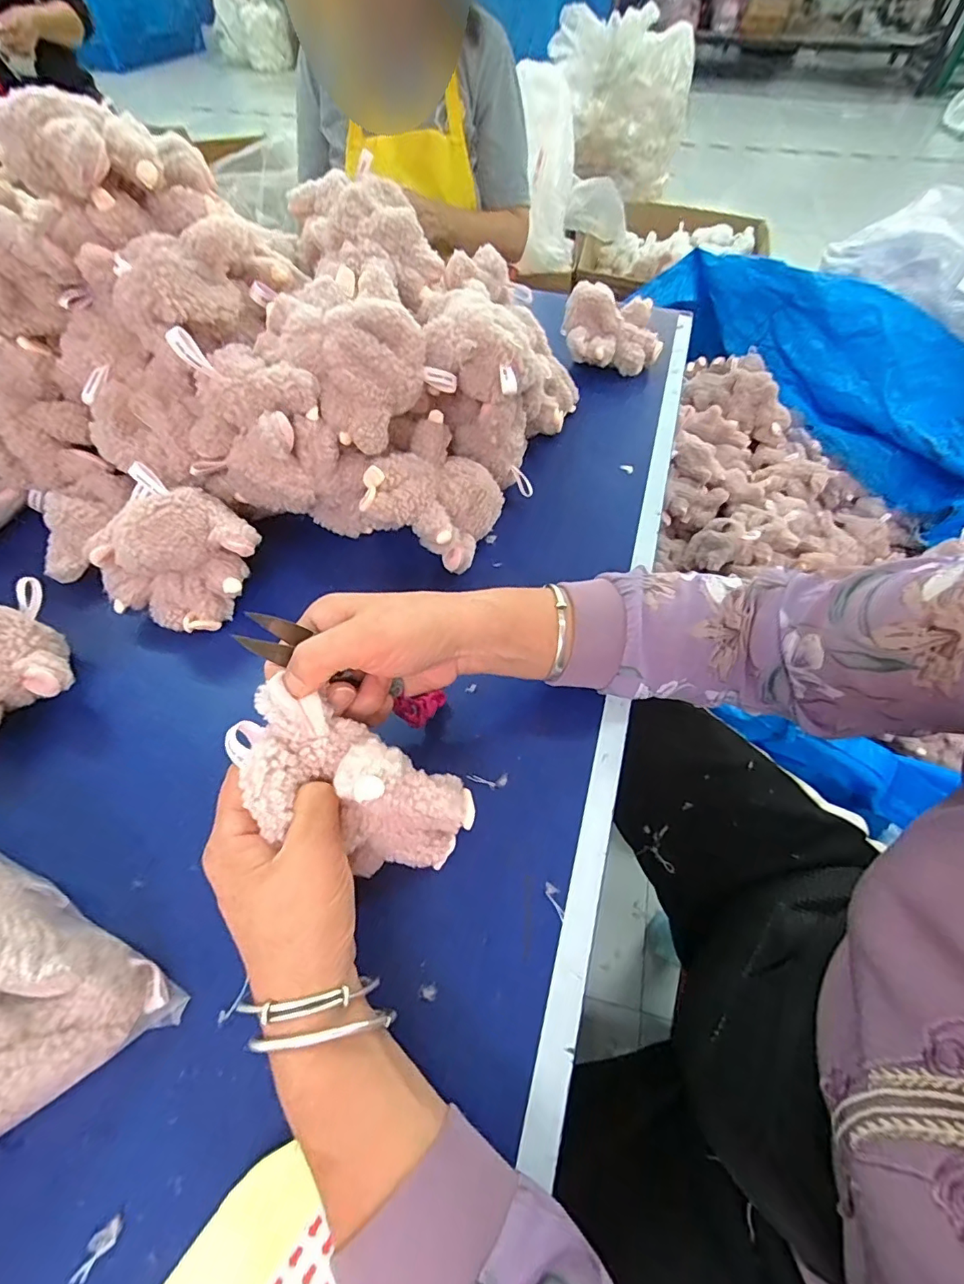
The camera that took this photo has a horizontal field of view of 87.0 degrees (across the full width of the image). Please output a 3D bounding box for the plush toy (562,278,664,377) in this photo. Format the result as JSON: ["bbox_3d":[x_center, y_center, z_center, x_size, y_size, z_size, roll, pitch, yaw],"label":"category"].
[{"bbox_3d":[0.162,-0.375,0.623,0.120,0.081,0.082,-5,57,-3],"label":"plush toy"}]

